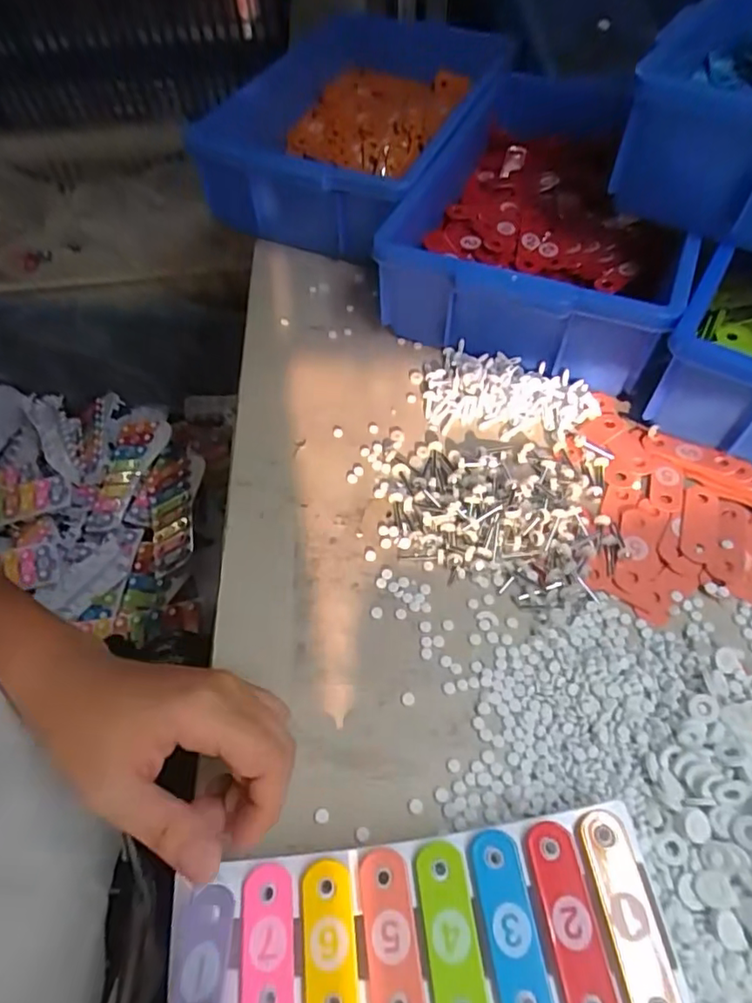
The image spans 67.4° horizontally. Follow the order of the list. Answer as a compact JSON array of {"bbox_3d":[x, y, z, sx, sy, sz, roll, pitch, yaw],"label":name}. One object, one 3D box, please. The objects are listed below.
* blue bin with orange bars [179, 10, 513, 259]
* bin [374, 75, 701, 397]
[{"bbox_3d":[-0.025,-0.393,0.598,0.244,0.113,0.300,19,60,13],"label":"blue bin with orange bars"},{"bbox_3d":[0.163,-0.276,0.545,0.240,0.096,0.356,15,59,11],"label":"bin"}]

